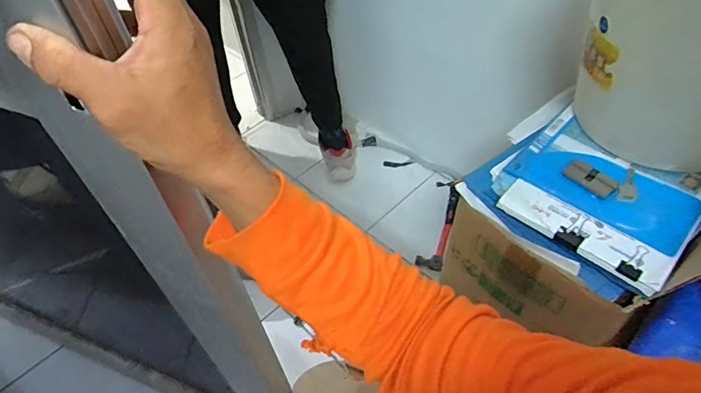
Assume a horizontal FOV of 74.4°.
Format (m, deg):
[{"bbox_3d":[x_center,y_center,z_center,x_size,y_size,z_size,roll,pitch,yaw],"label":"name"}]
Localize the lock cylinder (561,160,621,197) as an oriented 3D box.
[{"bbox_3d":[0.327,-0.024,0.630,0.028,0.016,0.066,-33,53,-21],"label":"lock cylinder"}]

